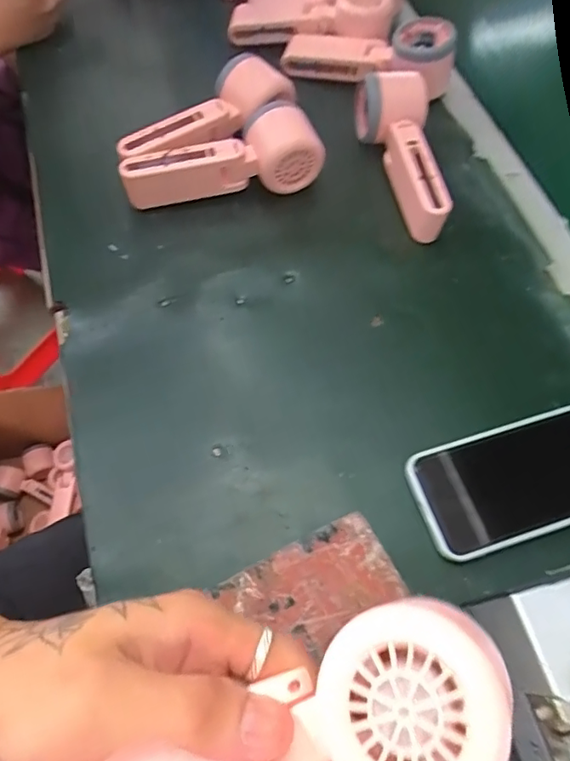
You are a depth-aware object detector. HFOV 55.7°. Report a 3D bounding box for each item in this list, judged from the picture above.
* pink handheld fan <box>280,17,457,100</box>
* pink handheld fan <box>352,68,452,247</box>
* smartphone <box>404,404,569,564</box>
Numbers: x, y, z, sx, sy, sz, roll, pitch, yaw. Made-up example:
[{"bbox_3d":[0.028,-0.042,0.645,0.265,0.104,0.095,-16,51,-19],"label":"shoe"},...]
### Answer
[{"bbox_3d":[0.082,-0.326,0.532,0.164,0.050,0.050,12,63,2],"label":"pink handheld fan"},{"bbox_3d":[0.099,-0.196,0.477,0.061,0.056,0.155,-2,63,-4],"label":"pink handheld fan"},{"bbox_3d":[0.163,0.067,0.370,0.148,0.006,0.076,-14,65,-11],"label":"smartphone"}]

